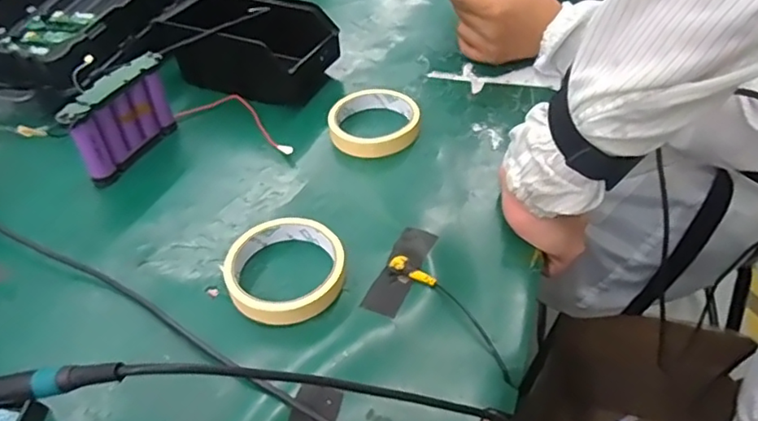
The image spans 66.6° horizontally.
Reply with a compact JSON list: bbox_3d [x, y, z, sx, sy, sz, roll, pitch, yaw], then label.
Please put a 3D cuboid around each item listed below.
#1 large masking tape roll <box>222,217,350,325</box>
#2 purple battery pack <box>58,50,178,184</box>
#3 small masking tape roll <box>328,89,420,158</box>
[{"bbox_3d":[-0.070,0.045,0.438,0.088,0.024,0.085,-1,45,1],"label":"large masking tape roll"},{"bbox_3d":[-0.241,-0.086,0.543,0.020,0.079,0.113,16,47,18],"label":"purple battery pack"},{"bbox_3d":[-0.003,-0.088,0.573,0.087,0.022,0.091,-1,45,1],"label":"small masking tape roll"}]

